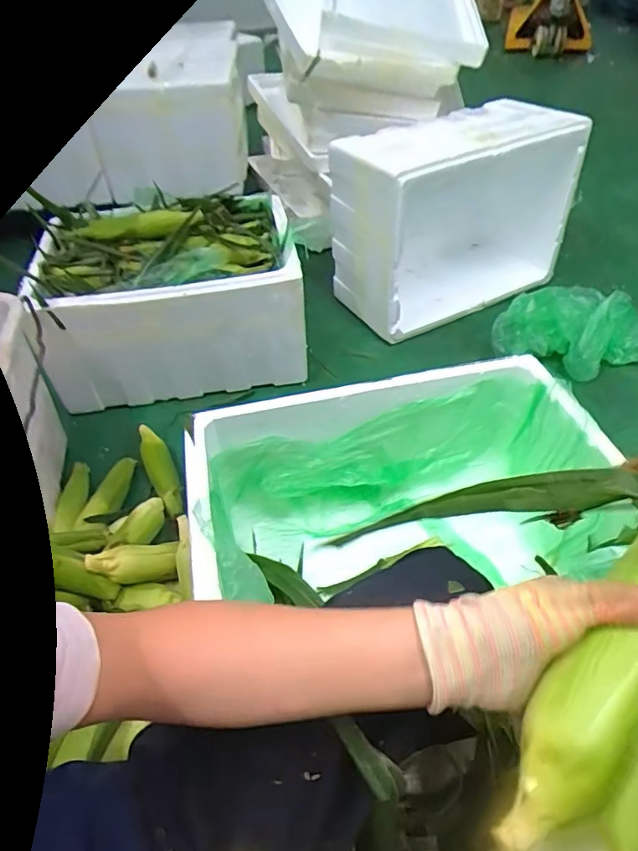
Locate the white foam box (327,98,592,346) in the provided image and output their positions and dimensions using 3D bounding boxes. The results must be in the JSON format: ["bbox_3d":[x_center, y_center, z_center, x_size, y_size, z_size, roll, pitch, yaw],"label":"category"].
[{"bbox_3d":[0.348,-0.551,1.422,0.586,0.429,0.300,-24,49,-18],"label":"white foam box"}]

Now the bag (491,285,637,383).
[{"bbox_3d":[0.641,-0.224,1.333,0.366,0.145,0.257,20,50,22],"label":"bag"}]

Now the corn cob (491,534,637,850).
[{"bbox_3d":[0.186,0.120,0.317,0.061,0.047,0.296,26,61,26],"label":"corn cob"}]

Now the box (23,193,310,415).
[{"bbox_3d":[-0.335,-0.307,1.273,0.554,0.322,0.376,-10,46,-6],"label":"box"}]

